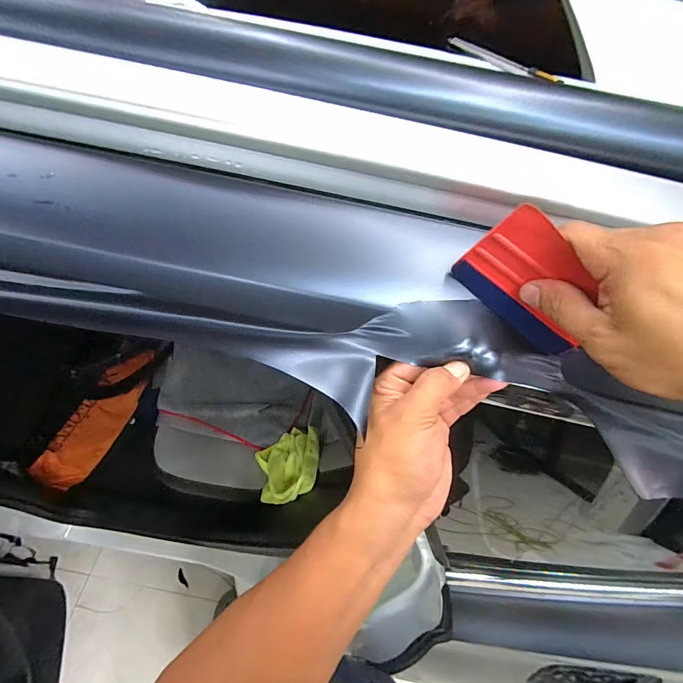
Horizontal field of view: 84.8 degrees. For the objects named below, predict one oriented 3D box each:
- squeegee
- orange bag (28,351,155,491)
[{"bbox_3d":[0.126,-0.033,0.241,0.101,0.072,0.011,40,63,-8],"label":"squeegee"},{"bbox_3d":[-0.881,0.258,1.360,0.194,0.096,0.524,18,59,6],"label":"orange bag"}]

